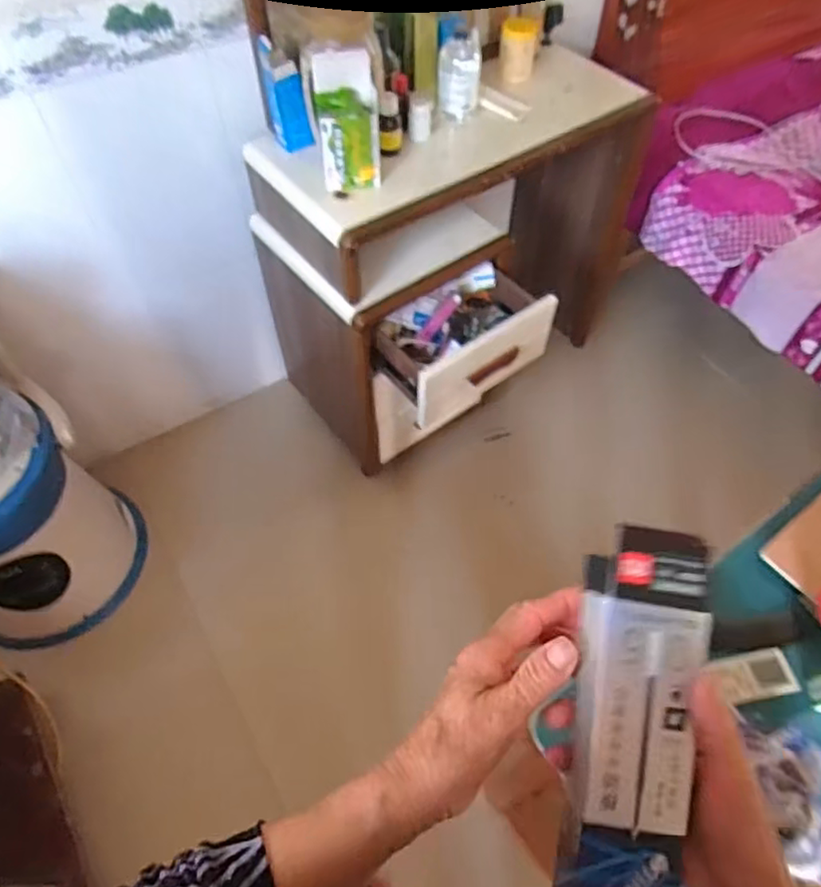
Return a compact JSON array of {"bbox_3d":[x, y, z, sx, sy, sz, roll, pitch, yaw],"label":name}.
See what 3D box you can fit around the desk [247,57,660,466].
[{"bbox_3d":[0.154,-0.404,1.511,0.851,0.715,0.584,-37,68,-22],"label":"desk"}]

